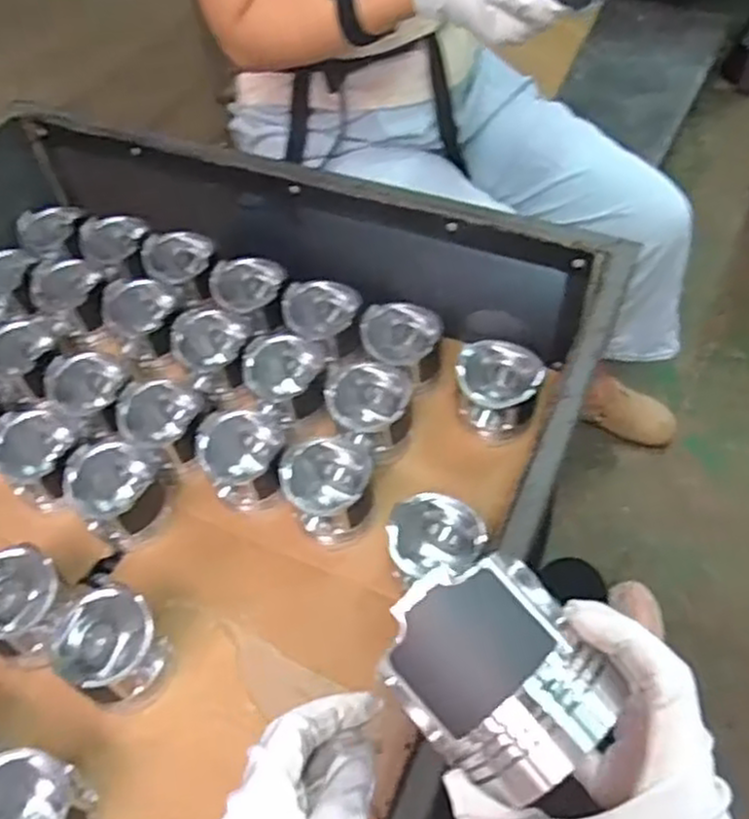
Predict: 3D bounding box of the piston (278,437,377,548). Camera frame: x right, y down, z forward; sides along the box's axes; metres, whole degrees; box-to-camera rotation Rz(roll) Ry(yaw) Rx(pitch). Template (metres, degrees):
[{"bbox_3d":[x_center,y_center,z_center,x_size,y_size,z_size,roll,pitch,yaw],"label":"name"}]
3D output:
[{"bbox_3d":[-0.042,0.080,0.733,0.084,0.080,0.084,-2,55,3],"label":"piston"}]

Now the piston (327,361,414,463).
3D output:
[{"bbox_3d":[-0.003,0.010,0.786,0.086,0.079,0.090,-3,55,2],"label":"piston"}]

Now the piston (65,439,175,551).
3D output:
[{"bbox_3d":[-0.249,0.083,0.743,0.082,0.087,0.087,-2,55,3],"label":"piston"}]

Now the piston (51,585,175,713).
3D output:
[{"bbox_3d":[-0.225,0.206,0.653,0.083,0.085,0.080,-2,55,3],"label":"piston"}]

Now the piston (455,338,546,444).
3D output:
[{"bbox_3d":[0.128,-0.013,0.789,0.084,0.088,0.086,6,56,8],"label":"piston"}]

